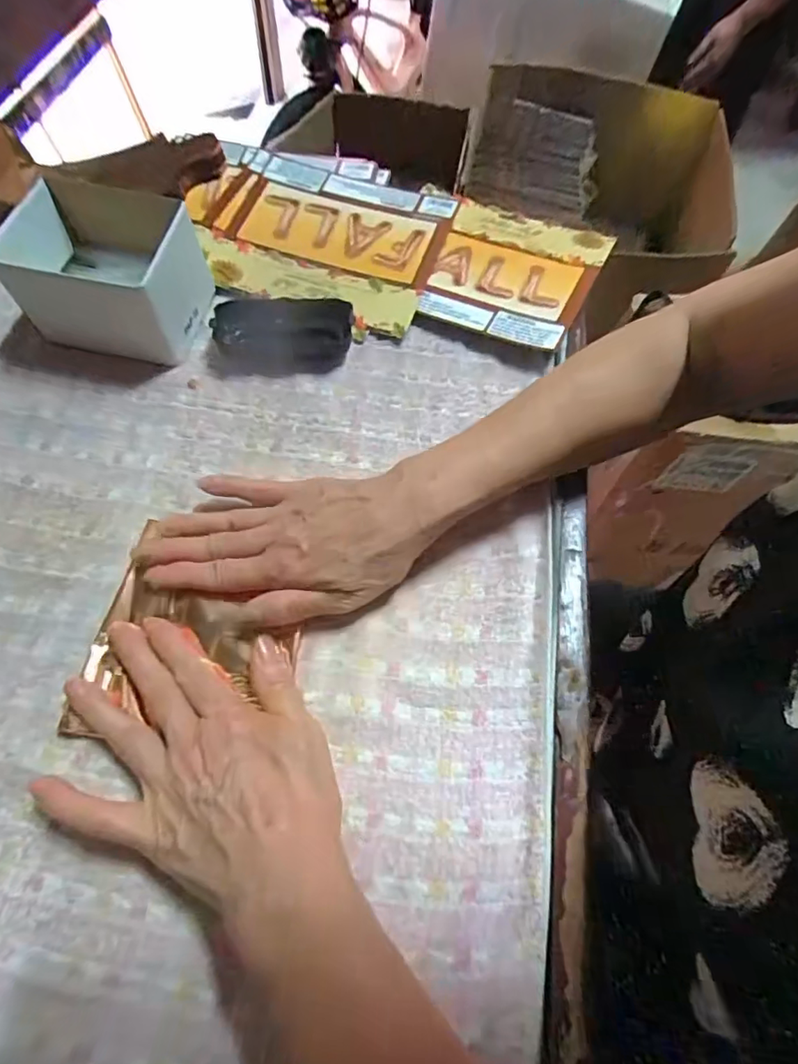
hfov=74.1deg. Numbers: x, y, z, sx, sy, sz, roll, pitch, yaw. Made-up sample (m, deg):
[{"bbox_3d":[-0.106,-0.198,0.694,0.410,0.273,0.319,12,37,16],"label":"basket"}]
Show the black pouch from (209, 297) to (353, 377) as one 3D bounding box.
[{"bbox_3d":[-0.093,-0.160,0.427,0.106,0.025,0.056,-2,63,-5],"label":"black pouch"}]

